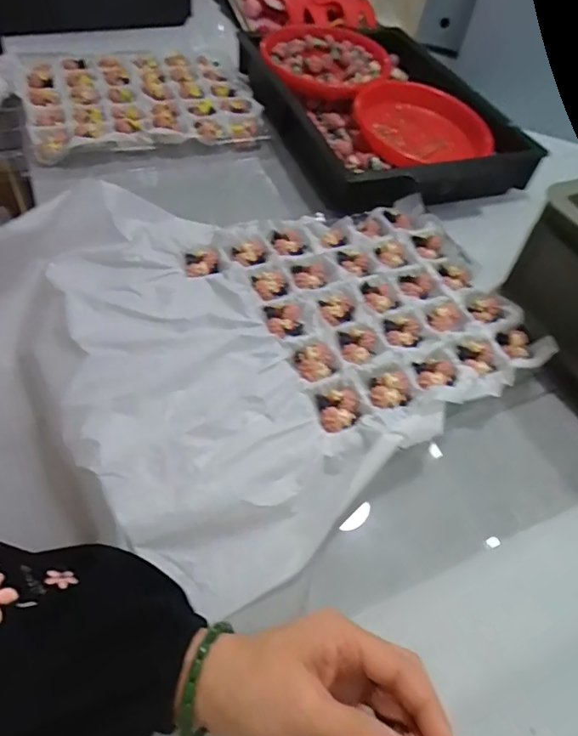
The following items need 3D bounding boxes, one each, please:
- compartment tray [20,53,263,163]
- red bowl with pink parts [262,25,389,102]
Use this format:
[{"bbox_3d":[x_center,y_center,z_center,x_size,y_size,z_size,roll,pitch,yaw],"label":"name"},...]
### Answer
[{"bbox_3d":[-0.196,-0.359,0.661,0.290,0.046,0.246,-15,56,-18],"label":"compartment tray"},{"bbox_3d":[0.051,-0.434,0.713,0.180,0.051,0.191,1,54,-5],"label":"red bowl with pink parts"}]

